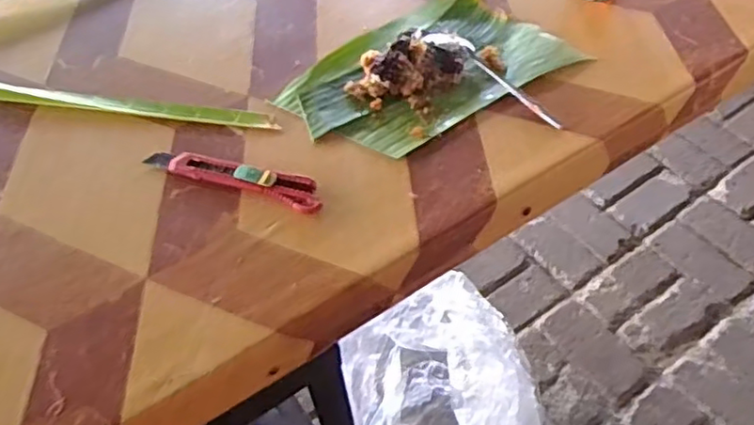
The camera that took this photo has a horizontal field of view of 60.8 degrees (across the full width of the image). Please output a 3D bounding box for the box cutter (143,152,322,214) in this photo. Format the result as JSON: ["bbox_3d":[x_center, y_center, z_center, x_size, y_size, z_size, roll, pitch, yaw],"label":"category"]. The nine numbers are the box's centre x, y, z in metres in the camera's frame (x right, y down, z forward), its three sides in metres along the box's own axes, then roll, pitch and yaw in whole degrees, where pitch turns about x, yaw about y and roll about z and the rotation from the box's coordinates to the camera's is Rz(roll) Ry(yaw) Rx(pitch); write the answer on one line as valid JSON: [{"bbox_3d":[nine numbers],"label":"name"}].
[{"bbox_3d":[-0.125,-0.032,0.556,0.171,0.014,0.030,15,53,14],"label":"box cutter"}]

